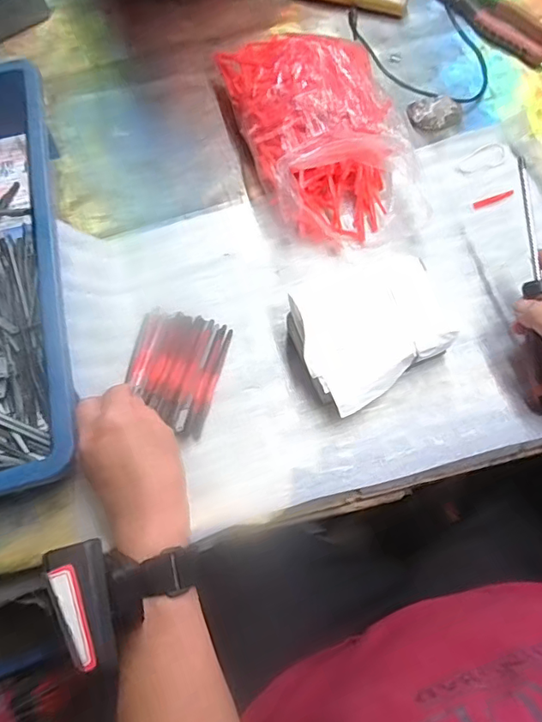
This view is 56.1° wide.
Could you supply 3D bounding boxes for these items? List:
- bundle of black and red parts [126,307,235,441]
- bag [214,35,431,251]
[{"bbox_3d":[-0.087,0.005,0.444,0.084,0.021,0.104,13,68,6],"label":"bundle of black and red parts"},{"bbox_3d":[0.052,-0.240,0.515,0.152,0.074,0.258,-17,67,-6],"label":"bag"}]

